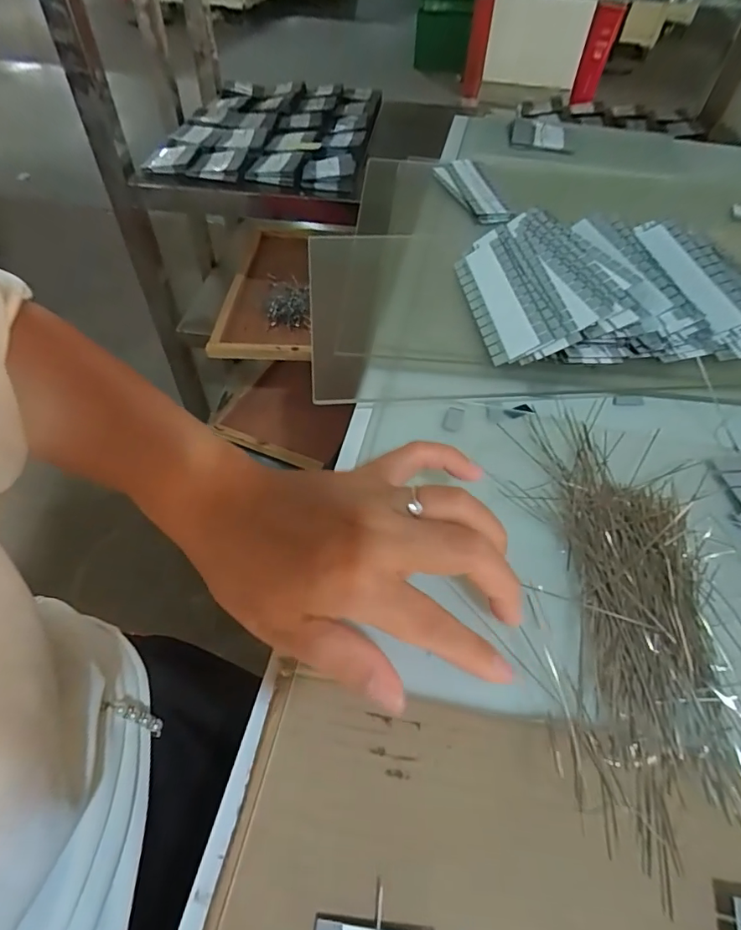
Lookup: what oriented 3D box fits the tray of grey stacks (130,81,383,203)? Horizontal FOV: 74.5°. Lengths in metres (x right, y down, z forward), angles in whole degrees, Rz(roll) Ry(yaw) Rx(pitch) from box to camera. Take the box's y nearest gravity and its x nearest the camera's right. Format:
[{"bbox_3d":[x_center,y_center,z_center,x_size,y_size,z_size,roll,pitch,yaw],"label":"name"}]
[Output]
[{"bbox_3d":[-0.162,-0.617,0.887,0.333,0.030,0.485,6,51,3],"label":"tray of grey stacks"}]

